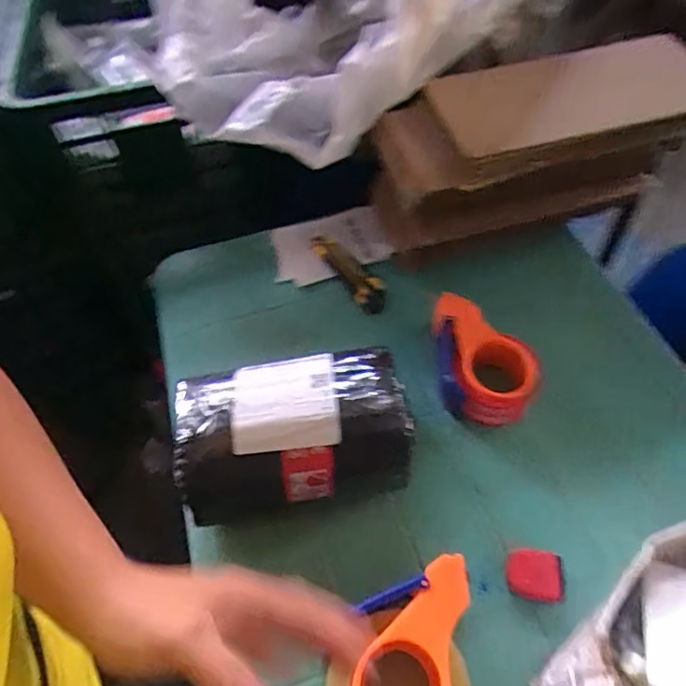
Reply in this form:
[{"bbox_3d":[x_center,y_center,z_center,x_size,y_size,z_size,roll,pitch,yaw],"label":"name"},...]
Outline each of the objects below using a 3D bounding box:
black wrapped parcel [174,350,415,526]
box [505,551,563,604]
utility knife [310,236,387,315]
[{"bbox_3d":[-0.047,0.094,0.575,0.222,0.108,0.143,-10,53,-3],"label":"black wrapped parcel"},{"bbox_3d":[0.186,0.226,0.528,0.051,0.020,0.041,7,54,10],"label":"box"},{"bbox_3d":[0.009,-0.108,0.784,0.040,0.020,0.167,-28,56,-16],"label":"utility knife"}]

